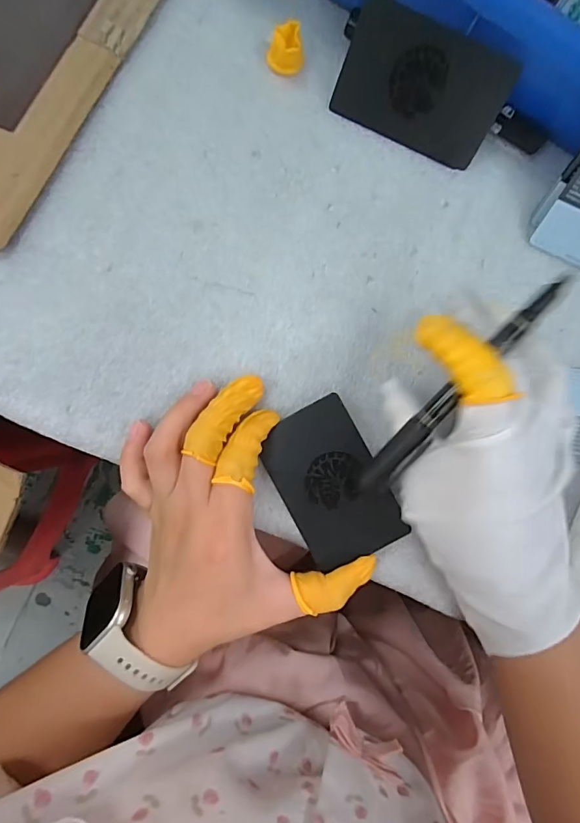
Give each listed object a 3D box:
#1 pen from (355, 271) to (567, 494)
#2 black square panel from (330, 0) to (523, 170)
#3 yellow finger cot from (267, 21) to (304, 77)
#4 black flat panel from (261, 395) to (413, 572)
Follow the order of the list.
[{"bbox_3d":[0.075,-0.005,0.209,0.015,0.009,0.130,36,113,-4],"label":"pen"},{"bbox_3d":[0.072,-0.178,0.246,0.089,0.004,0.054,21,130,-4],"label":"black square panel"},{"bbox_3d":[-0.002,-0.202,0.249,0.020,0.017,0.017,11,87,-6],"label":"yellow finger cot"},{"bbox_3d":[0.022,0.039,0.240,0.053,0.004,0.083,-28,85,1],"label":"black flat panel"}]

